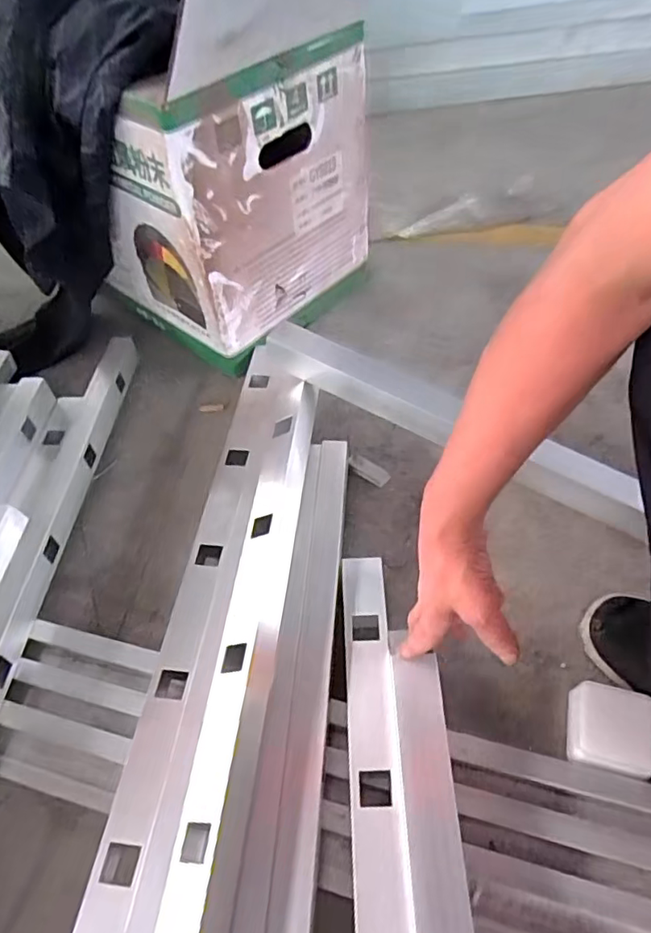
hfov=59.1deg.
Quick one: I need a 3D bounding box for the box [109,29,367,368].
[{"bbox_3d":[-0.124,-0.373,0.793,0.254,0.353,0.301,29,60,23],"label":"box"}]

